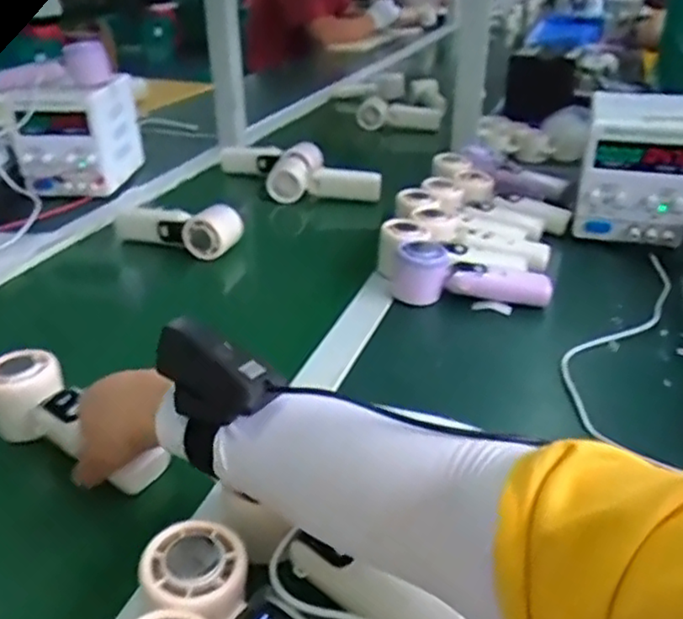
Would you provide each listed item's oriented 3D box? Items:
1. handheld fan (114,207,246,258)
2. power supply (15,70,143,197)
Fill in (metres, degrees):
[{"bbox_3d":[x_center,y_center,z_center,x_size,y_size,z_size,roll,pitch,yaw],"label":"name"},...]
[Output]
[{"bbox_3d":[-0.207,-0.109,0.848,0.173,0.048,0.049,15,35,26],"label":"handheld fan"},{"bbox_3d":[-0.405,-0.273,1.029,0.136,0.141,0.160,1,31,4],"label":"power supply"}]

